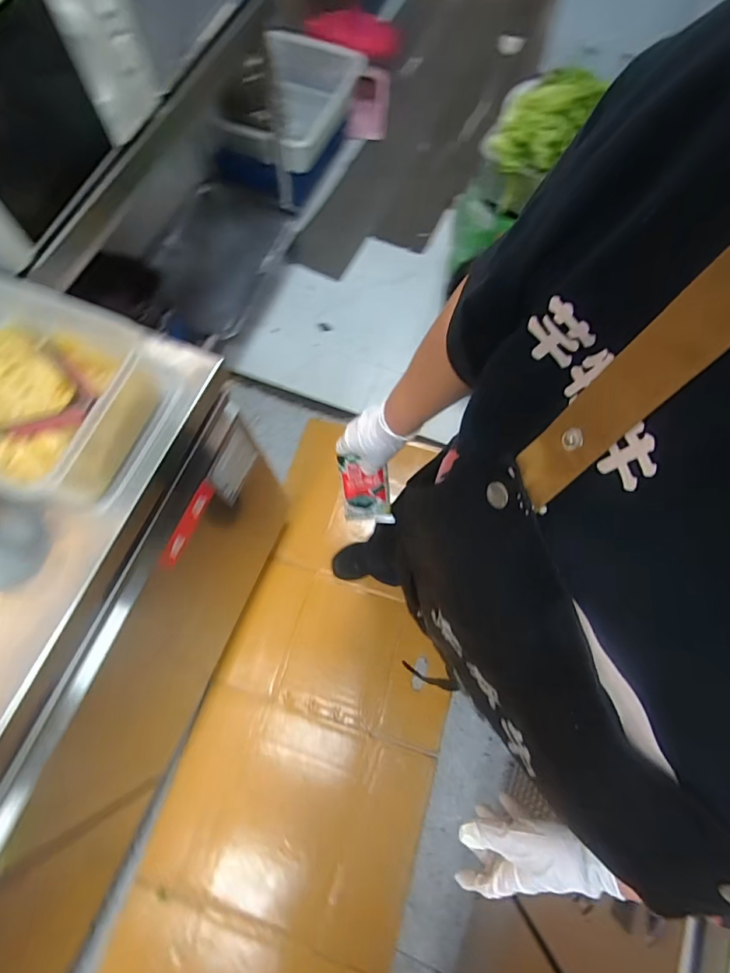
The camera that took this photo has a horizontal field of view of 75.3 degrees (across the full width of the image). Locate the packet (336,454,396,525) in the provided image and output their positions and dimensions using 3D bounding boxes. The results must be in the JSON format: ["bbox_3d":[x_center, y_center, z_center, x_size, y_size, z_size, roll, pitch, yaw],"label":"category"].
[{"bbox_3d":[0.002,0.010,0.722,0.072,0.128,0.010,-7,38,2],"label":"packet"}]

